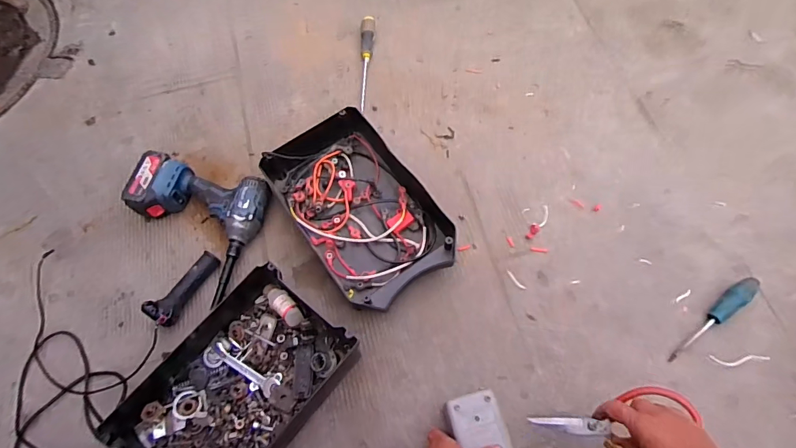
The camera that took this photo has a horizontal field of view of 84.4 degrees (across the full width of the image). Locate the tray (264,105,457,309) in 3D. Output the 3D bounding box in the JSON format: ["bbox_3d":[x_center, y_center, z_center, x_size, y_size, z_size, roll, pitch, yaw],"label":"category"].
[{"bbox_3d":[-0.073,-0.026,0.781,0.220,0.067,0.361,-33,68,-11],"label":"tray"}]

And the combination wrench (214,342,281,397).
[{"bbox_3d":[-0.243,0.228,0.701,0.120,0.011,0.025,31,70,16],"label":"combination wrench"}]

